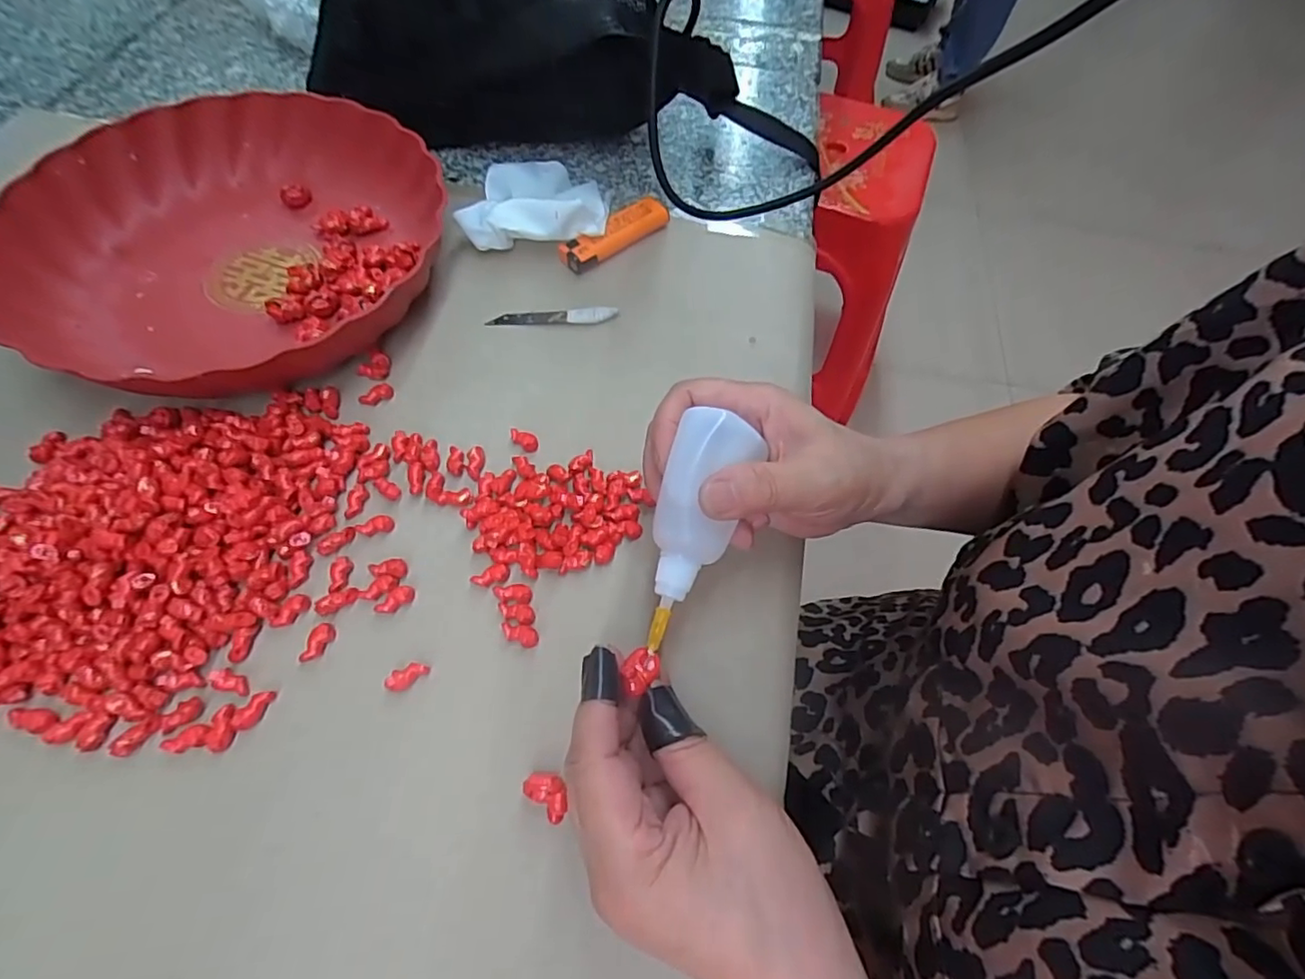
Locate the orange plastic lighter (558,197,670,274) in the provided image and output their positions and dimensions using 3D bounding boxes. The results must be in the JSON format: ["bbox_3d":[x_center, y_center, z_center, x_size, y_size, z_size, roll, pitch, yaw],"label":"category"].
[{"bbox_3d":[-0.026,-0.176,0.397,0.081,0.013,0.026,-34,69,-18],"label":"orange plastic lighter"}]

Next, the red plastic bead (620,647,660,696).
[{"bbox_3d":[-0.005,0.072,0.228,0.014,0.011,0.019,18,62,7],"label":"red plastic bead"}]

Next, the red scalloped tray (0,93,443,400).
[{"bbox_3d":[-0.268,-0.162,0.365,0.257,0.043,0.224,3,62,-1],"label":"red scalloped tray"}]

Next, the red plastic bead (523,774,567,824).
[{"bbox_3d":[-0.042,0.124,0.236,0.020,0.012,0.014,38,67,16],"label":"red plastic bead"}]

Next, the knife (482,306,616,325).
[{"bbox_3d":[-0.064,-0.110,0.367,0.081,0.005,0.010,-2,63,-4],"label":"knife"}]

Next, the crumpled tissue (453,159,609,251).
[{"bbox_3d":[-0.078,-0.205,0.401,0.094,0.034,0.094,6,62,0],"label":"crumpled tissue"}]

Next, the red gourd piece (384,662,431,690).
[{"bbox_3d":[-0.110,0.084,0.260,0.018,0.007,0.009,-30,68,-17],"label":"red gourd piece"}]

